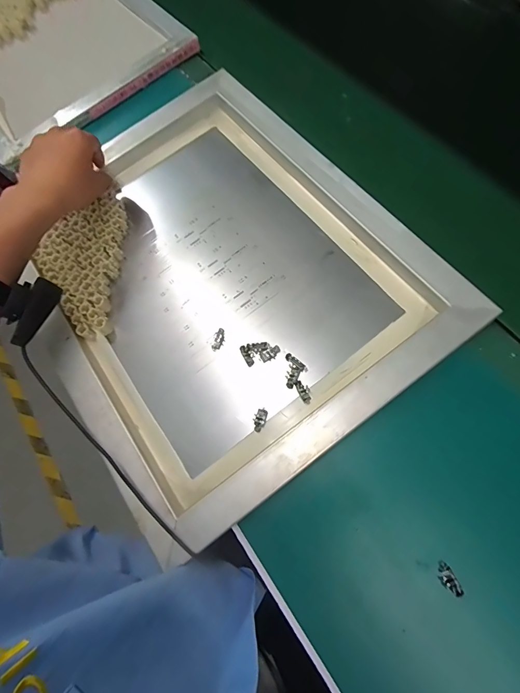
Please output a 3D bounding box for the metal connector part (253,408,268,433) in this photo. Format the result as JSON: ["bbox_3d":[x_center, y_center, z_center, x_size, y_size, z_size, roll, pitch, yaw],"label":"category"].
[{"bbox_3d":[0.000,0.078,0.388,0.013,0.006,0.025,17,74,13],"label":"metal connector part"}]

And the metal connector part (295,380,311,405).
[{"bbox_3d":[0.048,0.048,0.393,0.012,0.006,0.026,-27,70,-2],"label":"metal connector part"}]

